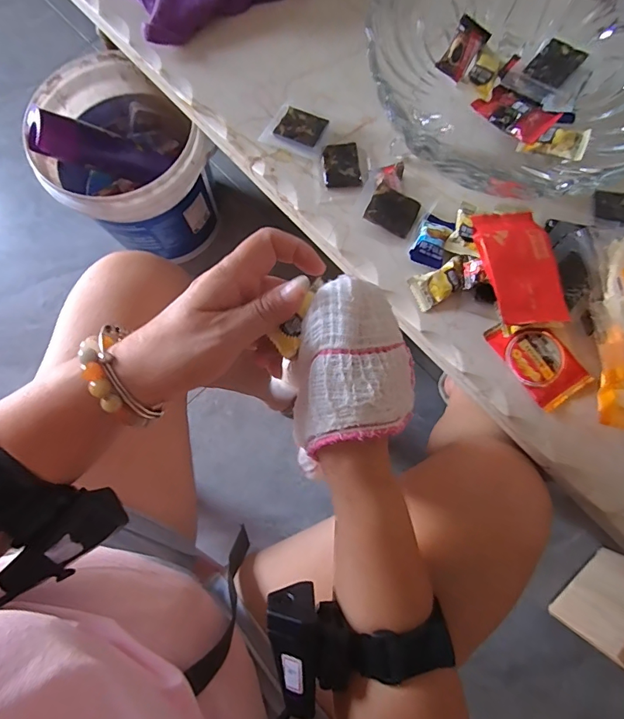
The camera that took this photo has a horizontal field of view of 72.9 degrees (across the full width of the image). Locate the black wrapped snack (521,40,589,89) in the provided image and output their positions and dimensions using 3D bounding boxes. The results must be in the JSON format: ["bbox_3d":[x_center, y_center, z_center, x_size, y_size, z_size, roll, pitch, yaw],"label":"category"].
[{"bbox_3d":[0.199,-0.243,0.346,0.034,0.005,0.041,38,84,22],"label":"black wrapped snack"}]

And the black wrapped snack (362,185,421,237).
[{"bbox_3d":[0.070,-0.128,0.364,0.042,0.006,0.032,24,94,-9],"label":"black wrapped snack"}]

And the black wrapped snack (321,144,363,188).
[{"bbox_3d":[0.027,-0.175,0.382,0.033,0.005,0.042,-6,79,-1],"label":"black wrapped snack"}]

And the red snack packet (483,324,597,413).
[{"bbox_3d":[0.184,-0.002,0.343,0.047,0.010,0.078,-35,81,-7],"label":"red snack packet"}]

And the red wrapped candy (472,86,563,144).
[{"bbox_3d":[0.171,-0.208,0.353,0.037,0.009,0.063,-41,67,2],"label":"red wrapped candy"}]

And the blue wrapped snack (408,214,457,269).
[{"bbox_3d":[0.105,-0.102,0.360,0.028,0.007,0.047,27,80,5],"label":"blue wrapped snack"}]

